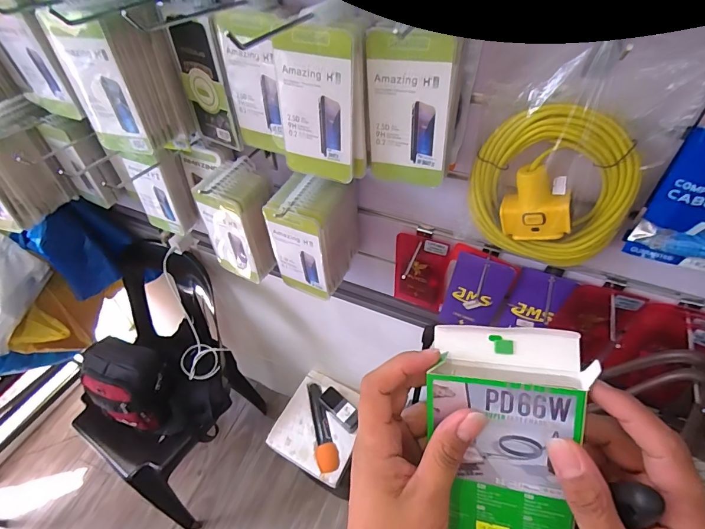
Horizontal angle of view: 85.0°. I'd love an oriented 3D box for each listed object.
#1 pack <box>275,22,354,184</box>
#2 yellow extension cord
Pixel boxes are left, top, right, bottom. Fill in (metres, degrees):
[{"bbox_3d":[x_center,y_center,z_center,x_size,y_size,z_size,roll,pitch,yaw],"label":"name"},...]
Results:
[{"bbox_3d":[-0.040,-0.169,0.425,0.085,0.163,0.011,13,50,14],"label":"pack"},{"bbox_3d":[0.223,-0.081,0.437,0.168,0.190,0.031,16,50,16],"label":"yellow extension cord"}]

